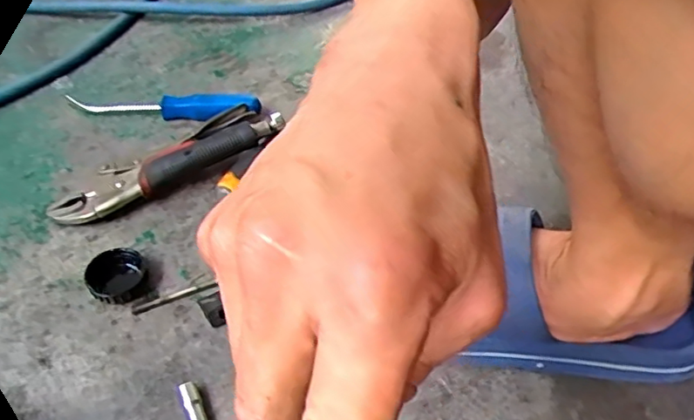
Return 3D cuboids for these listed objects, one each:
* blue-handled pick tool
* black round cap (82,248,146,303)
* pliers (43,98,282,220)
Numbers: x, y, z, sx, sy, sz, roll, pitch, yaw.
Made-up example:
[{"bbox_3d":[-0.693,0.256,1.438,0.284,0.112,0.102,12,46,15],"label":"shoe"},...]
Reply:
[{"bbox_3d":[-0.187,-0.109,0.592,0.191,0.026,0.027,5,46,0],"label":"blue-handled pick tool"},{"bbox_3d":[-0.181,0.051,0.451,0.044,0.020,0.046,2,46,-2],"label":"black round cap"},{"bbox_3d":[-0.164,-0.045,0.526,0.209,0.040,0.062,-26,53,-26],"label":"pliers"}]

